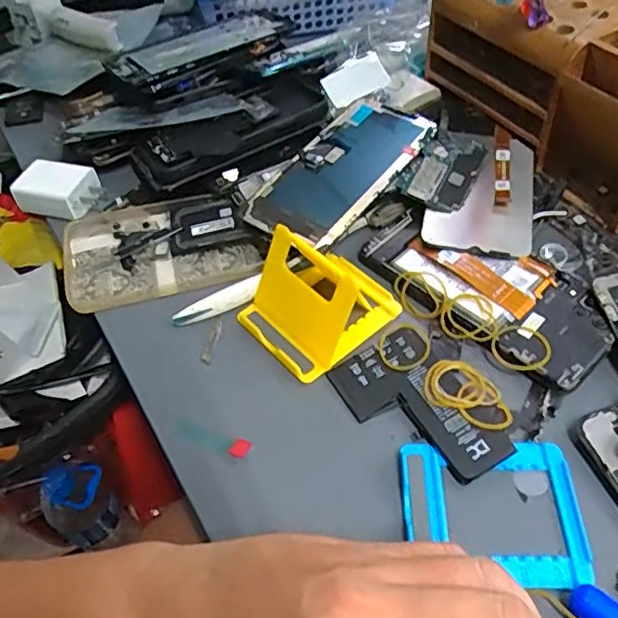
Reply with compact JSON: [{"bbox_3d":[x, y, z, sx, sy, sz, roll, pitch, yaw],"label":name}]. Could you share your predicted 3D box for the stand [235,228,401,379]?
[{"bbox_3d":[0.005,-0.015,0.356,0.084,0.047,0.067,-35,56,-23],"label":"stand"}]

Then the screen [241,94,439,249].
[{"bbox_3d":[0.024,-0.101,0.422,0.069,0.009,0.147,31,64,26],"label":"screen"}]

